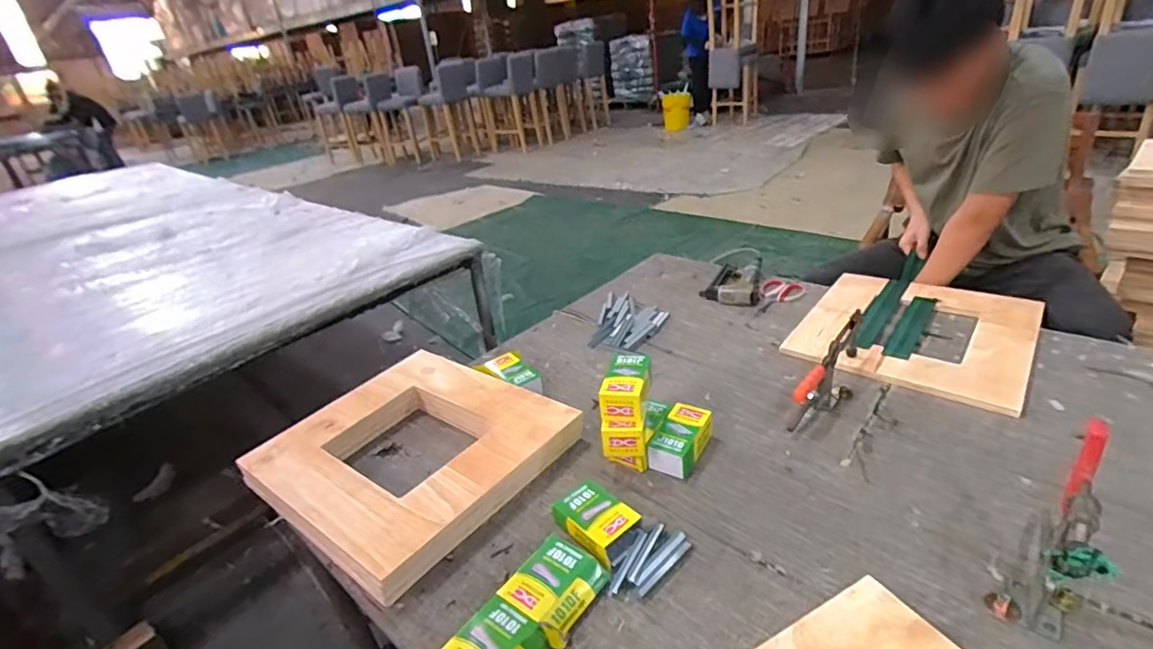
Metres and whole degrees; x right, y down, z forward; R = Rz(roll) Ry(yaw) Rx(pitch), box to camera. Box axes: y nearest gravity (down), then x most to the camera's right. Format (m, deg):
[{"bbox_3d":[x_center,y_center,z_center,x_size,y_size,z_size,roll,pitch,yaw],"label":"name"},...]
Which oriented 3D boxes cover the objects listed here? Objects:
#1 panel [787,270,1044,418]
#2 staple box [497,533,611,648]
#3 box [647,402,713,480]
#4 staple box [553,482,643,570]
[{"bbox_3d":[0.703,0.007,1.162,0.403,0.021,0.429,16,36,38],"label":"panel"},{"bbox_3d":[-0.031,0.336,0.713,0.106,0.032,0.119,12,34,32],"label":"staple box"},{"bbox_3d":[0.171,0.188,0.911,0.066,0.053,0.129,12,34,32],"label":"box"},{"bbox_3d":[0.029,0.282,0.796,0.085,0.033,0.126,-28,34,-33],"label":"staple box"}]

